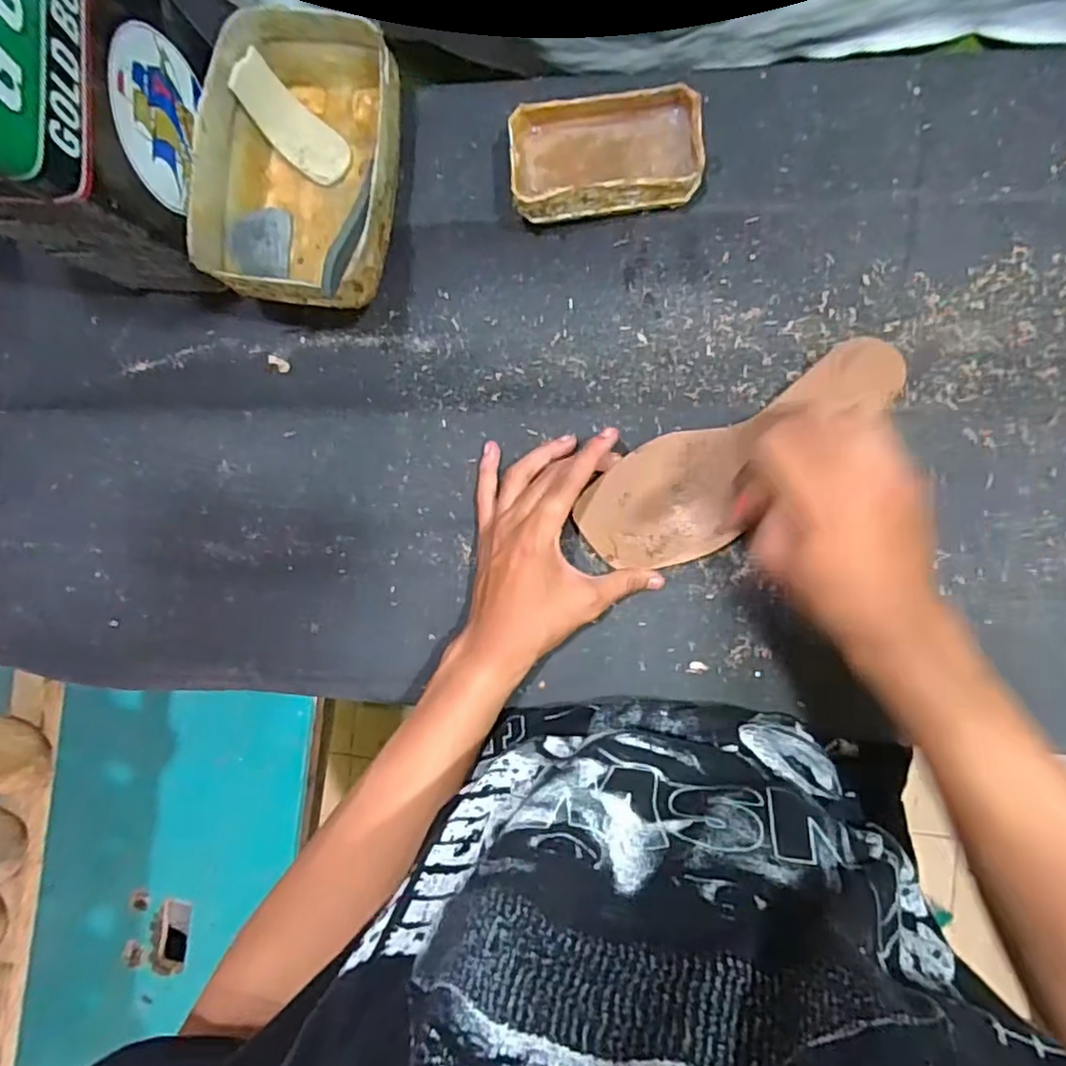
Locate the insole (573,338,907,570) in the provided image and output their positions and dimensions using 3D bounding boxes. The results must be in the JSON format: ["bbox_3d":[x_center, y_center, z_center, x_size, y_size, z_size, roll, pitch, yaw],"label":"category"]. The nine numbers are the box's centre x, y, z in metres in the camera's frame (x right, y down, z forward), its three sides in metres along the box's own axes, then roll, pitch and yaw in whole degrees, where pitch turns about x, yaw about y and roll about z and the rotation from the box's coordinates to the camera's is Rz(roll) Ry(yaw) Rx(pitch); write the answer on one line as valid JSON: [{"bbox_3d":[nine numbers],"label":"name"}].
[{"bbox_3d":[0.147,-0.055,0.460,0.234,0.019,0.082,-34,85,2],"label":"insole"}]

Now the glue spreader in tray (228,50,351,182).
[{"bbox_3d":[-0.174,-0.294,0.479,0.037,0.017,0.091,-45,109,5],"label":"glue spreader in tray"}]

